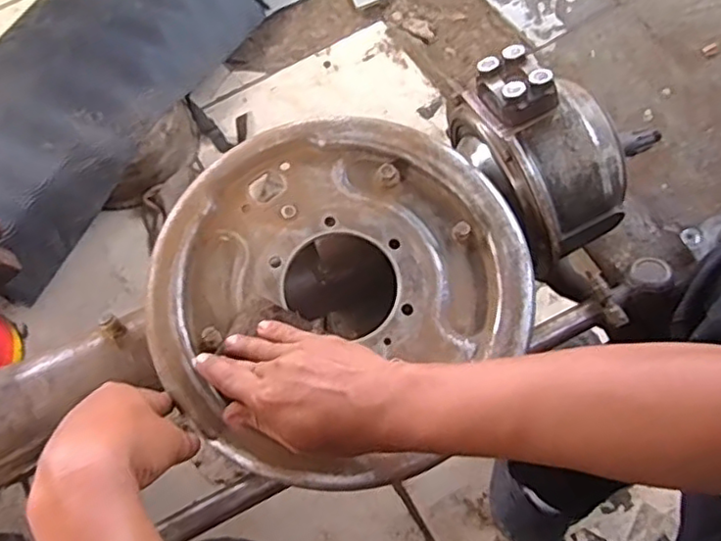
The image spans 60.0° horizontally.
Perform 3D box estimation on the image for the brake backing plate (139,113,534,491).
[{"bbox_3d":[-0.022,0.008,0.498,0.278,0.026,0.290,0,67,1],"label":"brake backing plate"}]

